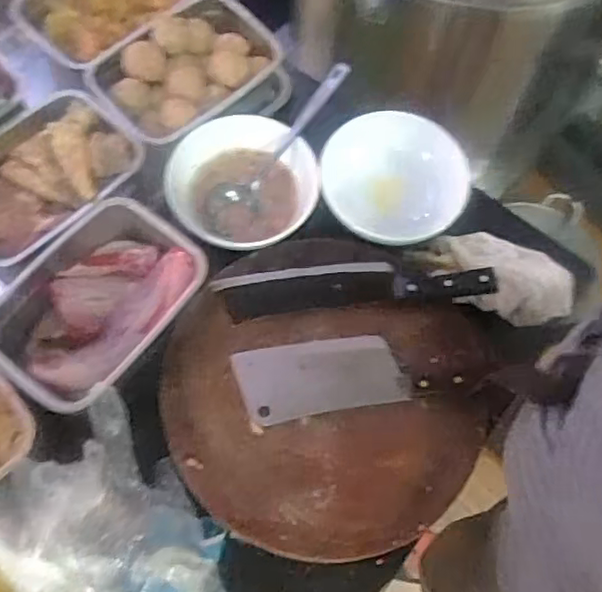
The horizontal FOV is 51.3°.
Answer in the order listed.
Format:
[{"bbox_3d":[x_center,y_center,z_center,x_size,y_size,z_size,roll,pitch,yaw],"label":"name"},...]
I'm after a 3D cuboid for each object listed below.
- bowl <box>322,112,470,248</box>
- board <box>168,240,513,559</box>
[{"bbox_3d":[0.114,-0.138,0.725,0.165,0.046,0.157,-20,71,-11],"label":"bowl"},{"bbox_3d":[0.027,0.094,0.650,0.318,0.043,0.326,1,69,-3],"label":"board"}]

